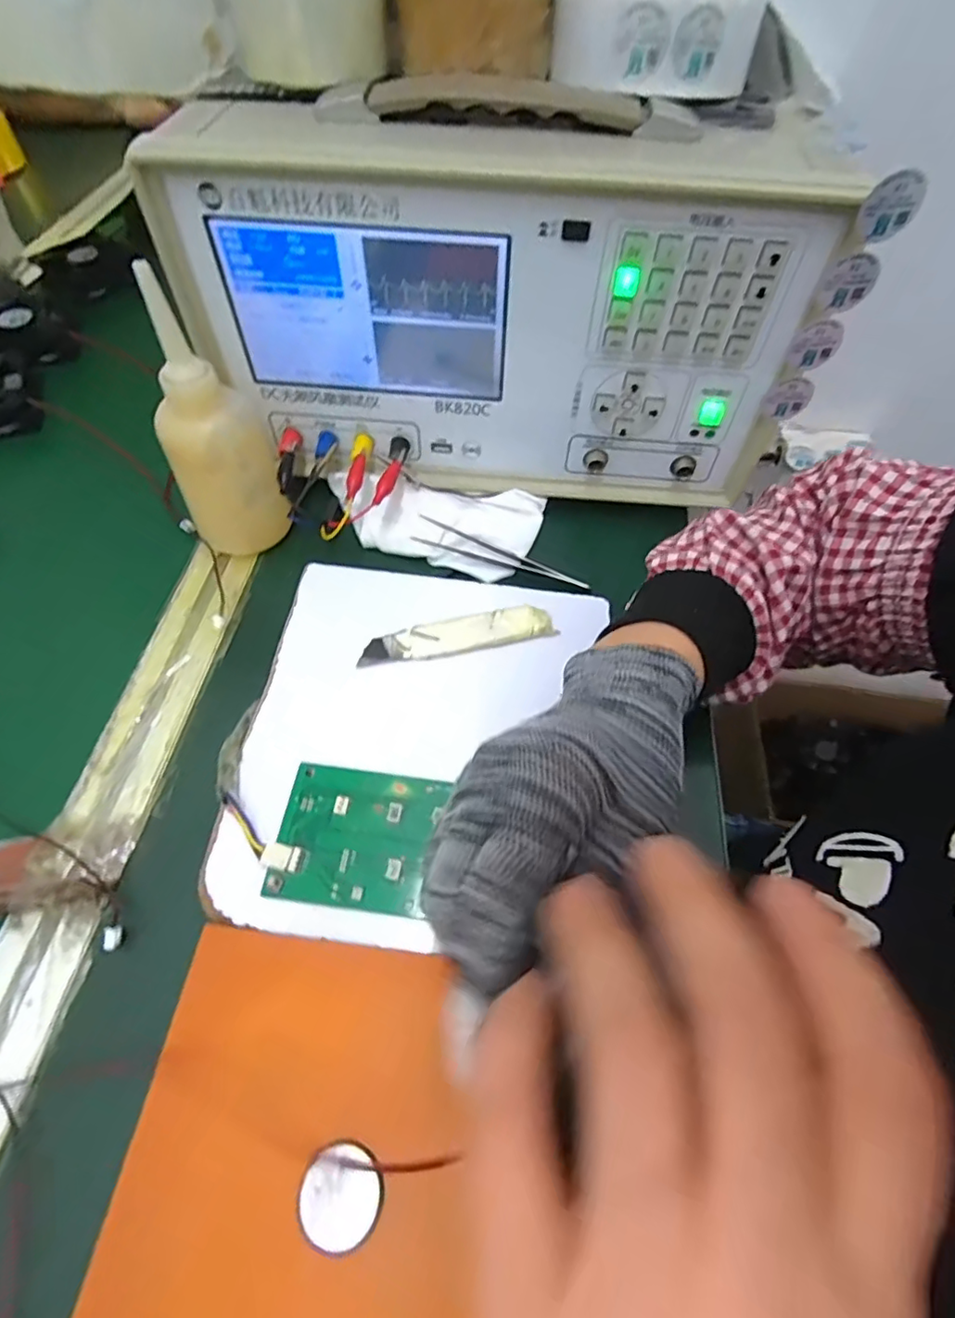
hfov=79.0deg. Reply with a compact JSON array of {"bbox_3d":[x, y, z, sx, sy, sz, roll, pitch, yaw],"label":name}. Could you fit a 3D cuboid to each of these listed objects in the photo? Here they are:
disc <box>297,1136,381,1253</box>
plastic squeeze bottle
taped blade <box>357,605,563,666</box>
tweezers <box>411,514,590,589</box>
[{"bbox_3d":[-0.049,0.191,0.206,0.028,0.005,0.028,19,61,10],"label":"disc"},{"bbox_3d":[-0.160,-0.136,0.349,0.062,0.150,0.063,-22,62,-13],"label":"plastic squeeze bottle"},{"bbox_3d":[-0.011,-0.014,0.341,0.112,0.005,0.026,-11,60,-7],"label":"taped blade"},{"bbox_3d":[0.014,-0.068,0.384,0.121,0.010,0.018,21,61,11],"label":"tweezers"}]

